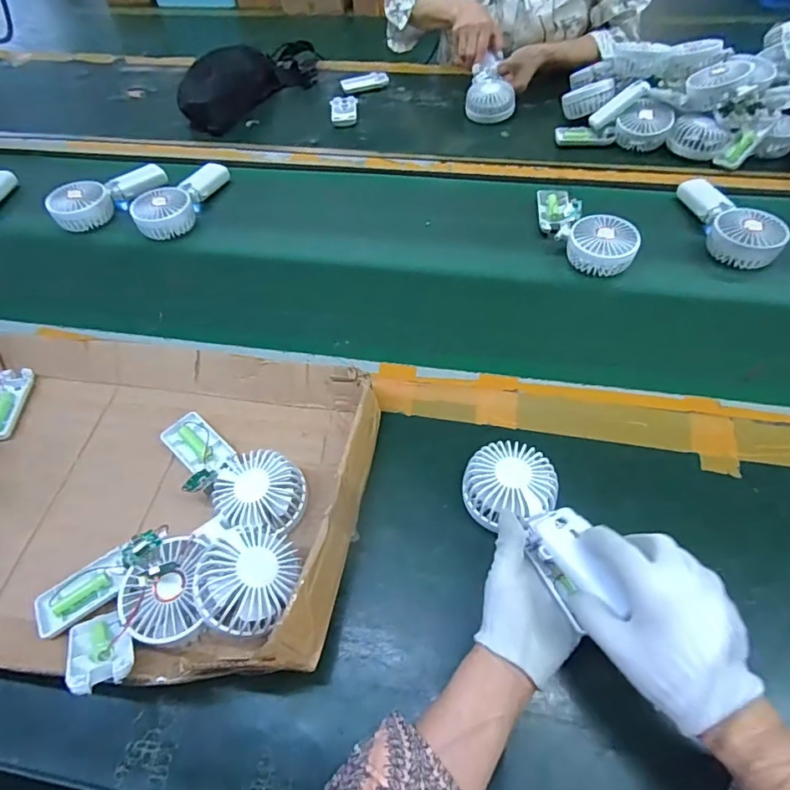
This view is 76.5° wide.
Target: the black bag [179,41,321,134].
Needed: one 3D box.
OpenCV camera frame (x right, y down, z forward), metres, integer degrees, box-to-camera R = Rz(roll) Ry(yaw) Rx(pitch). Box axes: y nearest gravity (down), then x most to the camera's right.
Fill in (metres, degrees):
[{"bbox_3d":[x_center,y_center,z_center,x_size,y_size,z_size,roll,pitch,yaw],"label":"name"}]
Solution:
[{"bbox_3d":[-0.280,-0.652,1.013,0.142,0.081,0.362,31,62,22],"label":"black bag"}]

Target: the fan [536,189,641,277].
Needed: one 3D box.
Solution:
[{"bbox_3d":[0.261,-0.244,0.712,0.080,0.044,0.190,-20,57,-10],"label":"fan"}]

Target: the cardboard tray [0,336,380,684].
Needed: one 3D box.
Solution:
[{"bbox_3d":[-0.302,0.082,0.511,0.540,0.072,0.328,6,56,7],"label":"cardboard tray"}]

